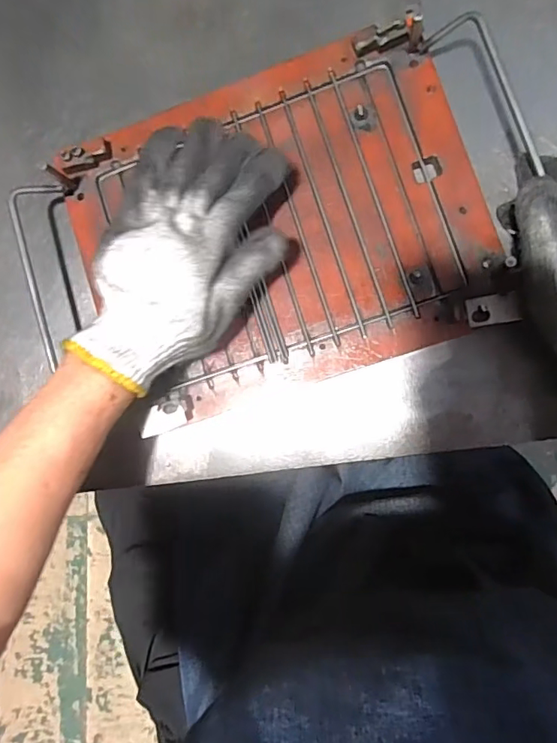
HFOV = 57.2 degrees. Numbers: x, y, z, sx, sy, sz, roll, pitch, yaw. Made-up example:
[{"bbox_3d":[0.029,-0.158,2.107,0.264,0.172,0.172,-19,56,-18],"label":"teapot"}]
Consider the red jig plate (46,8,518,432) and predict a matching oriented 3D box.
[{"bbox_3d":[-0.002,-0.103,0.385,0.293,0.014,0.226,-18,84,7],"label":"red jig plate"}]

